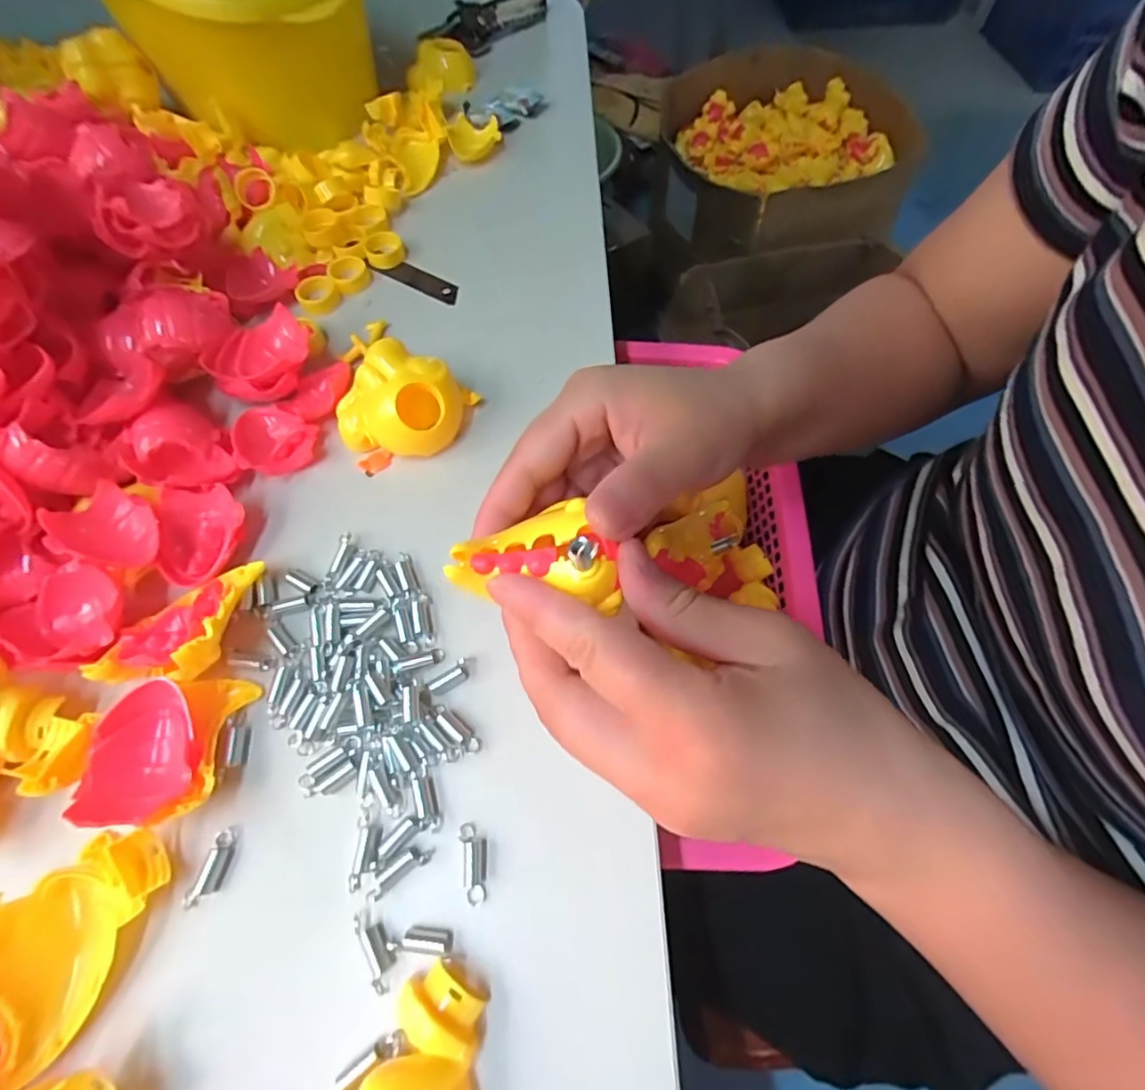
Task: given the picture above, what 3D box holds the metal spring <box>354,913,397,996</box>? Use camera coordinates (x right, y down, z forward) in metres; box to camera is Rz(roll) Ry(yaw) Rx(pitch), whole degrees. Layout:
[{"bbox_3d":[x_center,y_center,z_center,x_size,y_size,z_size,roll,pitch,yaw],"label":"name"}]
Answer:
[{"bbox_3d":[-0.073,0.151,0.210,0.009,0.005,0.027,-29,66,-14],"label":"metal spring"}]

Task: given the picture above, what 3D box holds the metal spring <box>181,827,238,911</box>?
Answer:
[{"bbox_3d":[-0.142,0.127,0.222,0.010,0.006,0.028,12,63,7],"label":"metal spring"}]

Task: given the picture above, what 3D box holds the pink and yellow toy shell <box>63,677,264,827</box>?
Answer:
[{"bbox_3d":[-0.166,0.083,0.231,0.046,0.024,0.057,0,62,1],"label":"pink and yellow toy shell"}]

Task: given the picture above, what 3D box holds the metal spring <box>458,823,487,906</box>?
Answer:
[{"bbox_3d":[-0.038,0.124,0.221,0.010,0.007,0.028,-12,63,-6],"label":"metal spring"}]

